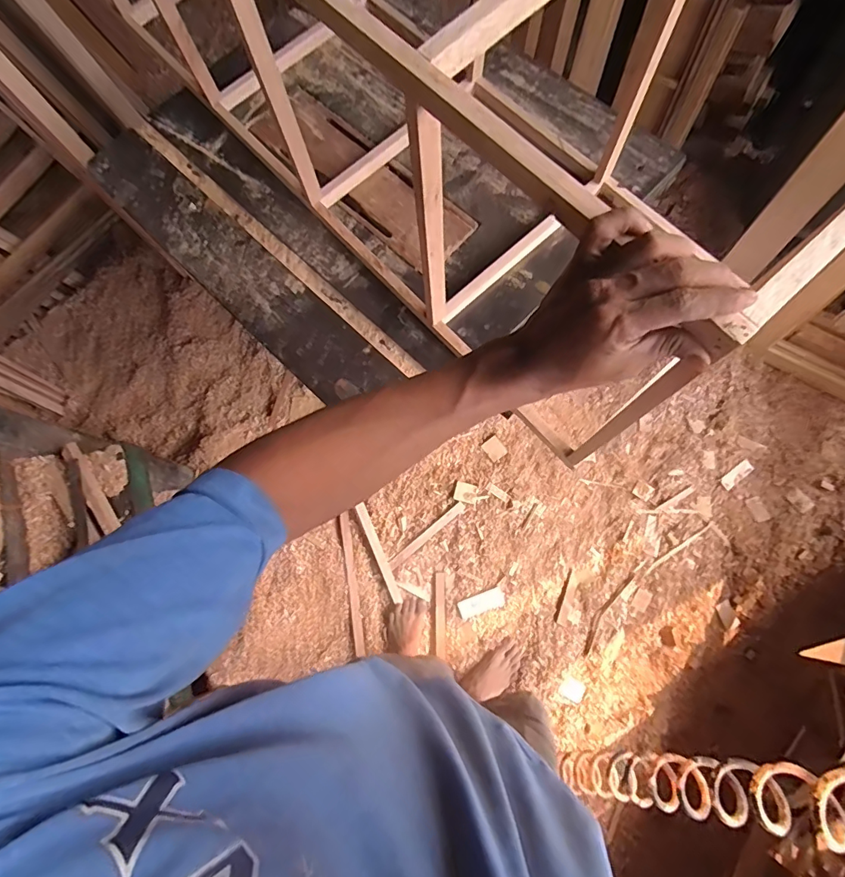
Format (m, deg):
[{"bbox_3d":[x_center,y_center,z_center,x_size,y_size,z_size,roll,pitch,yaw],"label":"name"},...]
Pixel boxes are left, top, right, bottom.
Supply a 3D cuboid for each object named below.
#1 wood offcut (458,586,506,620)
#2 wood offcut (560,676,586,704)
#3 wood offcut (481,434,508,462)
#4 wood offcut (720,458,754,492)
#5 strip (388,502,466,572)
[{"bbox_3d":[0.162,0.449,1.272,0.125,0.007,0.050,-20,73,-4],"label":"wood offcut"},{"bbox_3d":[0.390,0.649,1.205,0.056,0.007,0.052,28,76,10],"label":"wood offcut"},{"bbox_3d":[0.214,0.032,1.385,0.054,0.011,0.065,-37,75,-9],"label":"wood offcut"},{"bbox_3d":[0.918,0.107,1.365,0.115,0.009,0.040,-36,88,-10],"label":"wood offcut"},{"bbox_3d":[0.013,0.276,1.330,0.267,0.012,0.025,-39,75,-9],"label":"strip"}]

